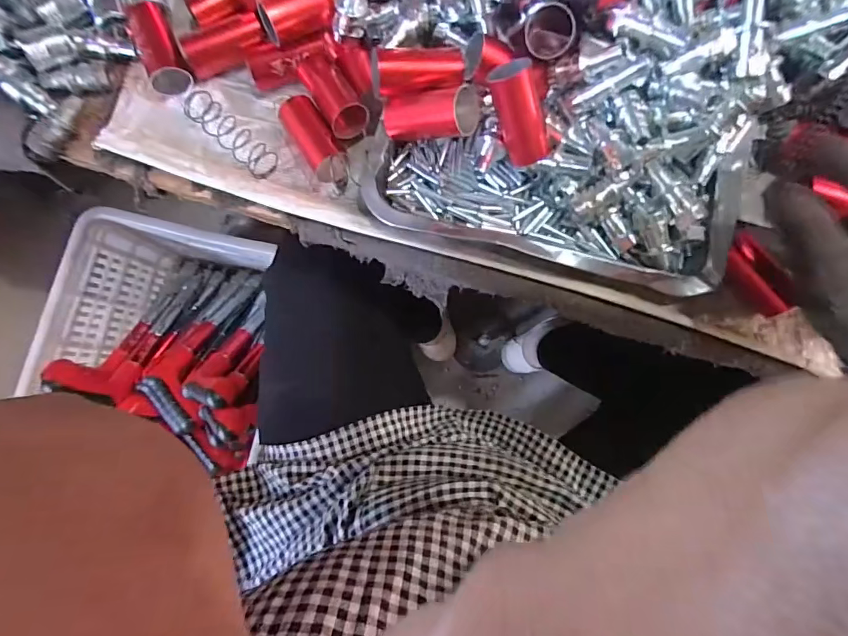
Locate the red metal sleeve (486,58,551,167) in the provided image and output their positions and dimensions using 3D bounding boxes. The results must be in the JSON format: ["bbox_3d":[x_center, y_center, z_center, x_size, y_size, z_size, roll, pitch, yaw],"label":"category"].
[{"bbox_3d":[0.065,-0.135,0.301,0.028,0.023,0.063,-26,119,-2],"label":"red metal sleeve"}]

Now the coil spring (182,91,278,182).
[{"bbox_3d":[-0.147,-0.141,0.342,0.080,0.019,0.023,42,85,6],"label":"coil spring"}]

